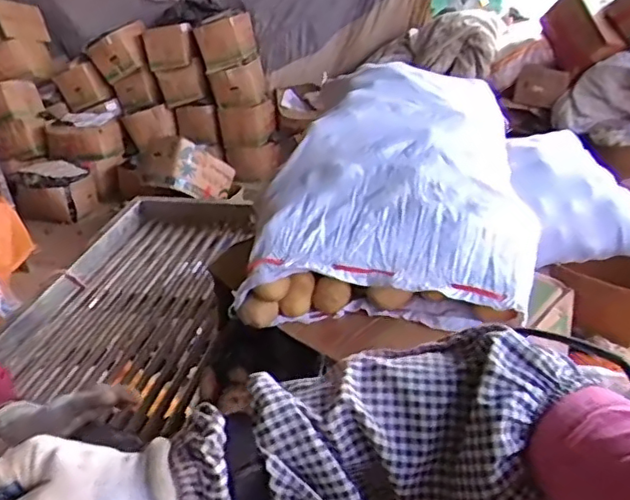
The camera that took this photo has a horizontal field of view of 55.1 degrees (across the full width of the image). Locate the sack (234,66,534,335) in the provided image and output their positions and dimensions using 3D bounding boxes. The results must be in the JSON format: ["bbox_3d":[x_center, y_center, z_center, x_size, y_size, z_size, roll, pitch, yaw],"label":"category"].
[{"bbox_3d":[0.113,-0.087,0.798,0.323,0.211,0.341,5,29,16],"label":"sack"}]

